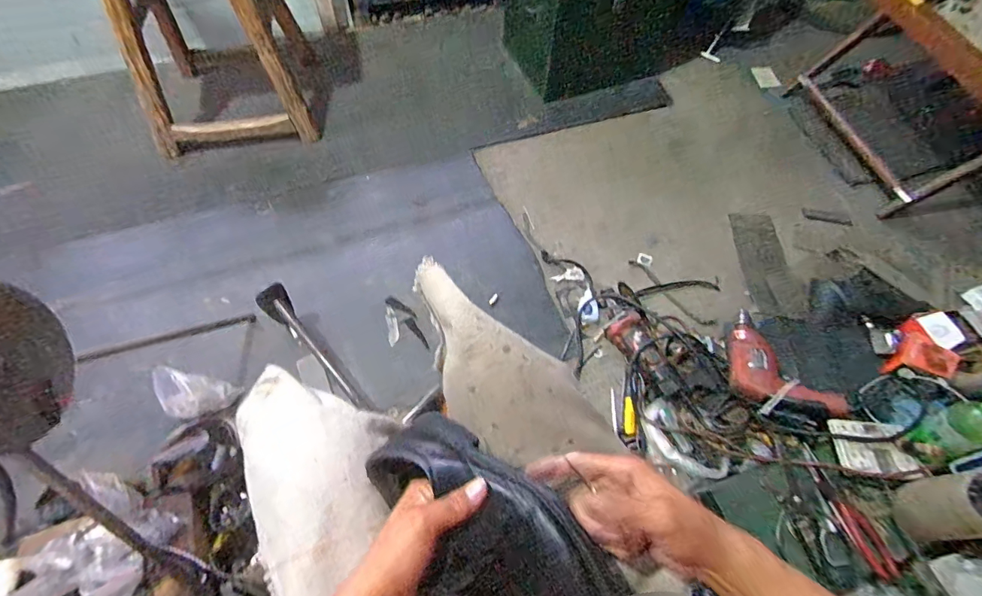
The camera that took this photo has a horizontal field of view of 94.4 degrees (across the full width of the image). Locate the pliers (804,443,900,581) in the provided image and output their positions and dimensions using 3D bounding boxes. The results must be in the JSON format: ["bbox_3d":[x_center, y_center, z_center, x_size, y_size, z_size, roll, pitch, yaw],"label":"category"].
[{"bbox_3d":[0.494,0.297,0.639,0.039,0.022,0.172,-16,64,-10],"label":"pliers"}]

